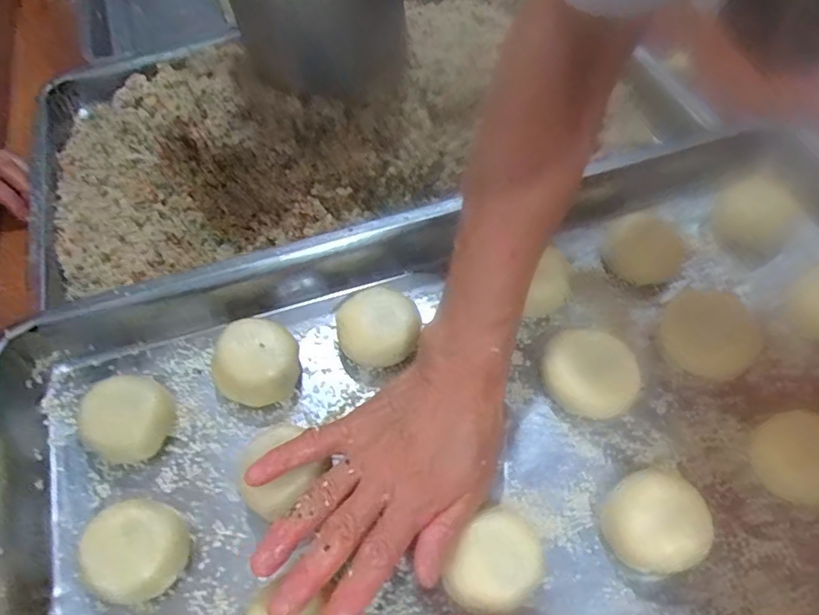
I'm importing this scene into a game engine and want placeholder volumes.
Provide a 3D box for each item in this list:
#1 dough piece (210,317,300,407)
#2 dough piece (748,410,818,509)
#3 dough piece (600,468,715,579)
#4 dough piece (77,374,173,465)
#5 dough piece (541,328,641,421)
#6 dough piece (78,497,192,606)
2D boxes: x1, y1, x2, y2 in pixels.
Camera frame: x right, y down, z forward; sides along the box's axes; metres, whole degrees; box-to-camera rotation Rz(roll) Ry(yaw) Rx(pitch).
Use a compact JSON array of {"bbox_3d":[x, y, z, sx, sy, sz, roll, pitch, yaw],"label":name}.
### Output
[{"bbox_3d":[-0.098,0.034,0.358,0.055,0.034,0.048,-15,57,-7],"label":"dough piece"},{"bbox_3d":[0.216,0.086,0.319,0.041,0.032,0.049,-12,56,-5],"label":"dough piece"},{"bbox_3d":[0.132,0.116,0.309,0.053,0.026,0.049,-2,56,2],"label":"dough piece"},{"bbox_3d":[-0.164,0.065,0.338,0.046,0.033,0.044,-2,56,2],"label":"dough piece"},{"bbox_3d":[0.113,0.042,0.358,0.056,0.024,0.048,10,57,10],"label":"dough piece"},{"bbox_3d":[-0.145,0.129,0.304,0.051,0.027,0.050,-2,56,2],"label":"dough piece"}]

